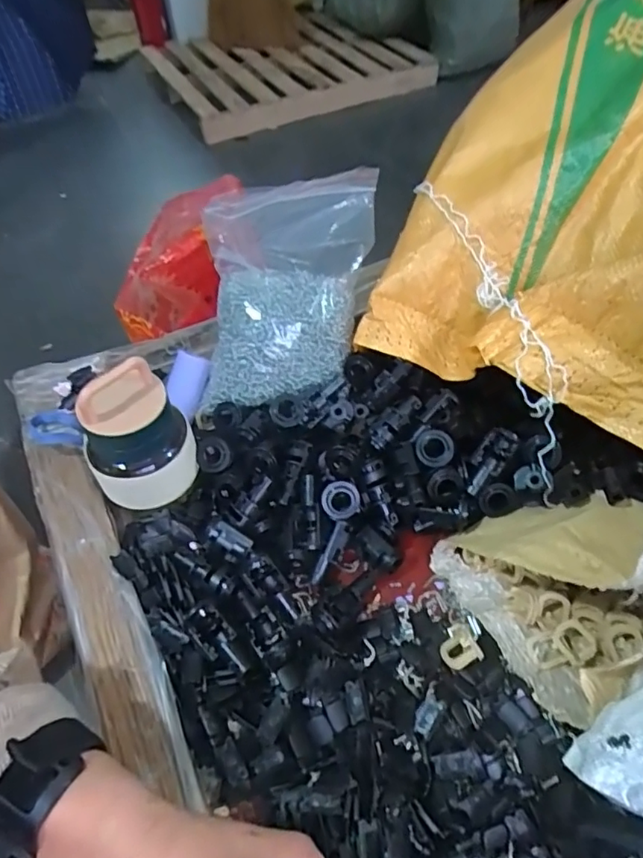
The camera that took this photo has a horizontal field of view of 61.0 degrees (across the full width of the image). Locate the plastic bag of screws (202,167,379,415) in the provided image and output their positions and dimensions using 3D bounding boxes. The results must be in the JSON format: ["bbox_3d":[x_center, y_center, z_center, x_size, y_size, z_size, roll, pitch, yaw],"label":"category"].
[{"bbox_3d":[-0.025,-0.111,0.466,0.138,0.211,0.082,2,16,-6],"label":"plastic bag of screws"}]

